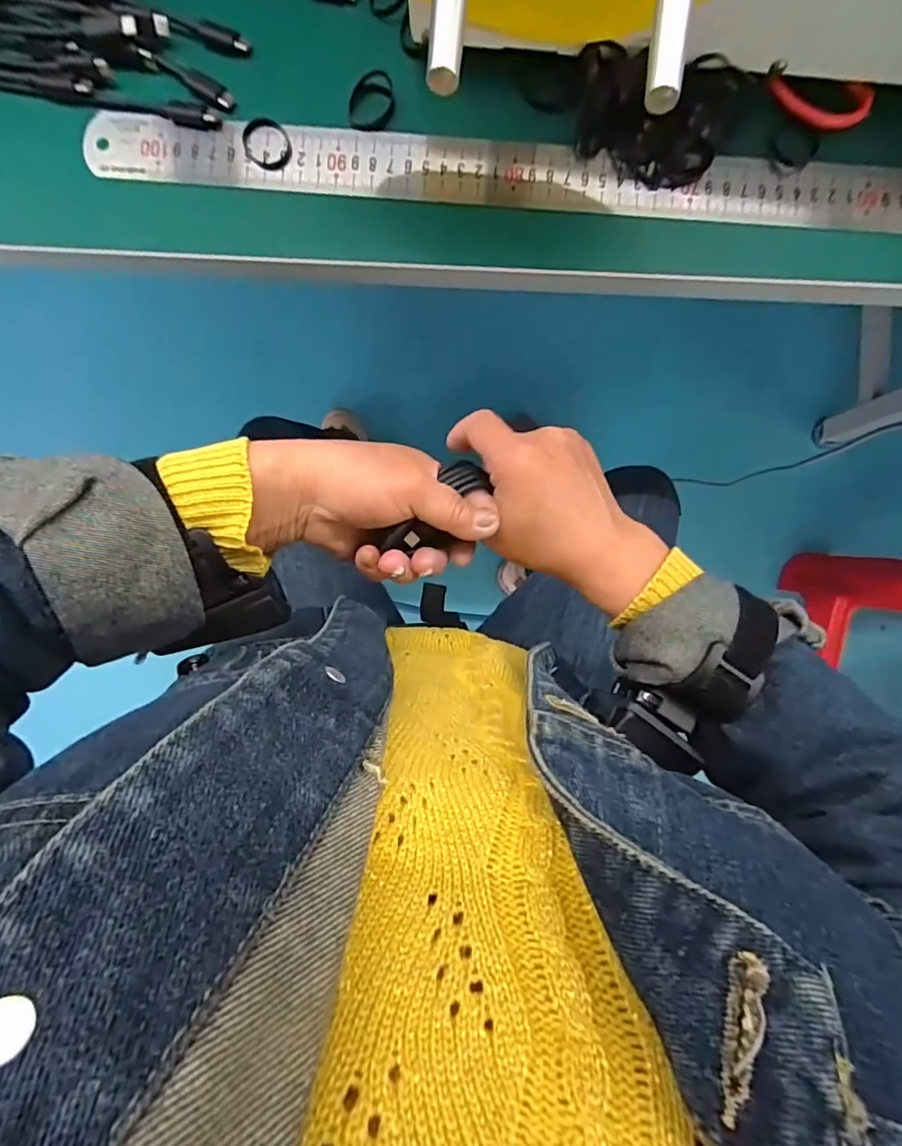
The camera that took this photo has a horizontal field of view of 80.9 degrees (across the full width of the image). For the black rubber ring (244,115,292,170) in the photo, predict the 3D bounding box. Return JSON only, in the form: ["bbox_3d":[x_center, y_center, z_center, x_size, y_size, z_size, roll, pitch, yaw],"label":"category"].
[{"bbox_3d":[-0.103,-0.241,0.296,0.024,0.005,0.029,-42,90,-1],"label":"black rubber ring"}]

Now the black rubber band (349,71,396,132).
[{"bbox_3d":[-0.044,-0.264,0.295,0.025,0.007,0.028,1,89,0],"label":"black rubber band"}]

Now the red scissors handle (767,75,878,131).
[{"bbox_3d":[0.202,-0.257,0.289,0.058,0.011,0.023,-4,89,0],"label":"red scissors handle"}]

